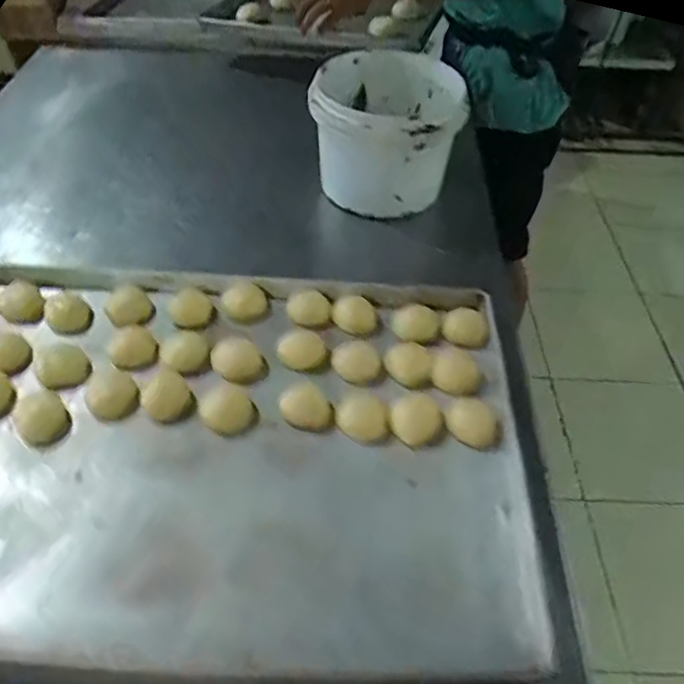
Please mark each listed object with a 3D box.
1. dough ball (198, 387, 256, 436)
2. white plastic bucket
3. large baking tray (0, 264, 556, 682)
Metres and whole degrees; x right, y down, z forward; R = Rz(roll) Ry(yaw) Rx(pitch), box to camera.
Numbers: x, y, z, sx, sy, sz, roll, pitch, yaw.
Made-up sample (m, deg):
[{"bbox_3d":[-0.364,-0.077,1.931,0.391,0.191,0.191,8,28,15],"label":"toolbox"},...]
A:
[{"bbox_3d":[-0.125,0.076,0.657,0.058,0.022,0.054,1,48,-1],"label":"dough ball"},{"bbox_3d":[0.075,-0.333,0.935,0.206,0.164,0.255,14,49,10],"label":"white plastic bucket"},{"bbox_3d":[-0.171,0.093,0.637,0.718,0.046,0.455,4,48,1],"label":"large baking tray"}]

